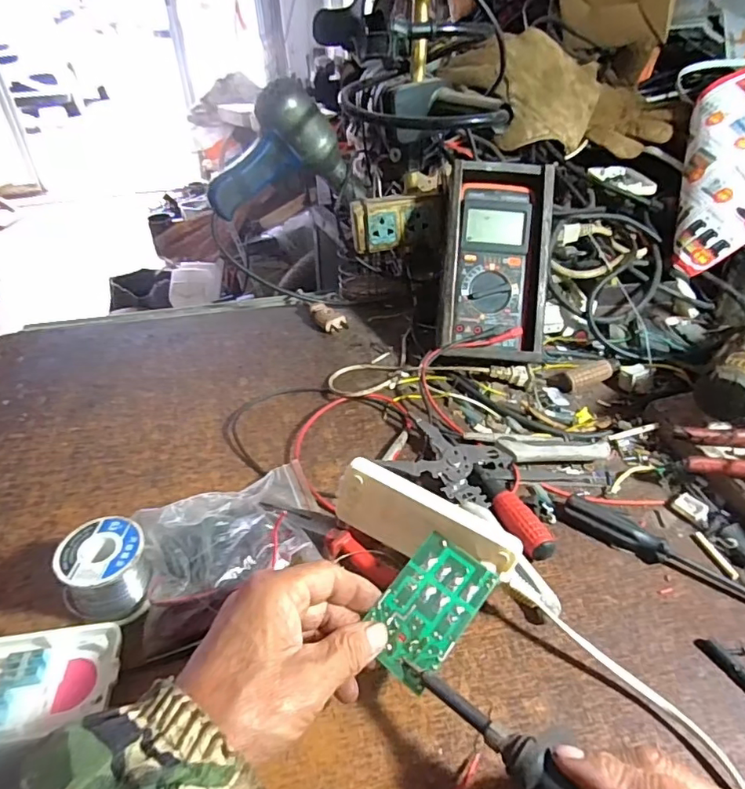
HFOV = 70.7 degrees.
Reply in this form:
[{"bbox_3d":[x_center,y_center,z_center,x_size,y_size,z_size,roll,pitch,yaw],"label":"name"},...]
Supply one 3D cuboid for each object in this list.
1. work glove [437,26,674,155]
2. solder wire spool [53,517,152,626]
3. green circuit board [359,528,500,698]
[{"bbox_3d":[0.251,-0.405,0.700,0.315,0.099,0.196,-6,82,-24],"label":"work glove"},{"bbox_3d":[-0.174,0.115,0.346,0.052,0.045,0.048,-1,38,1],"label":"solder wire spool"},{"bbox_3d":[0.034,0.129,0.322,0.048,0.004,0.085,33,59,23],"label":"green circuit board"}]

